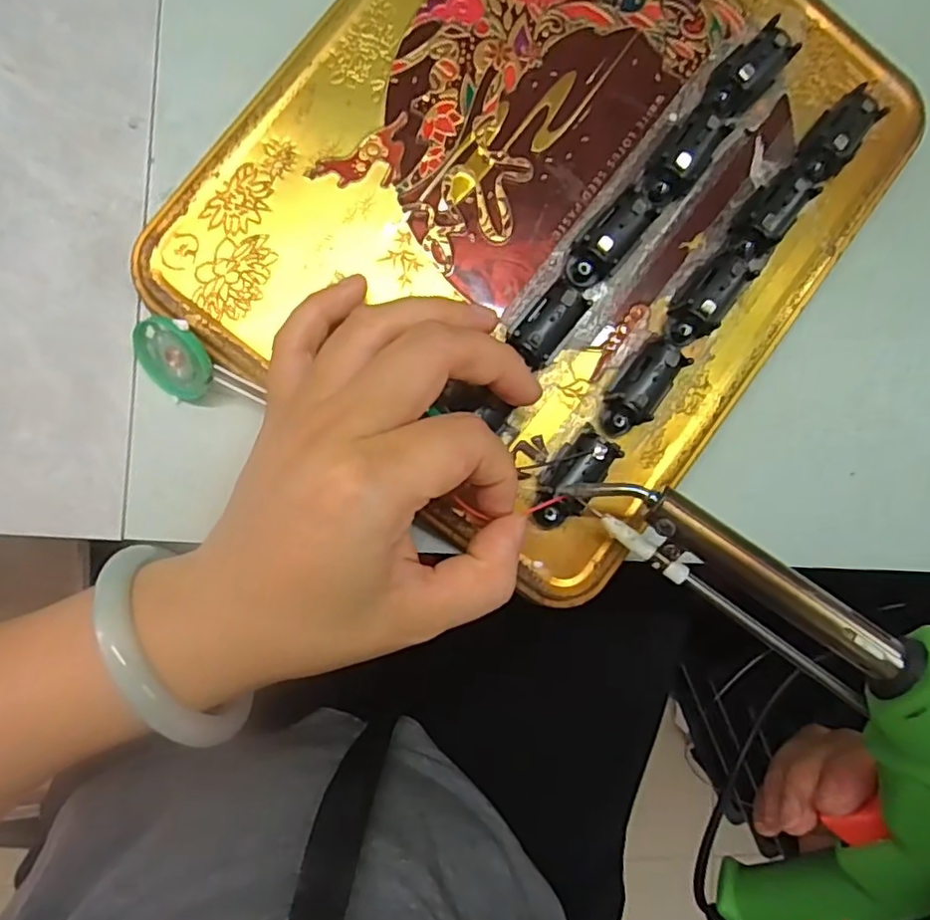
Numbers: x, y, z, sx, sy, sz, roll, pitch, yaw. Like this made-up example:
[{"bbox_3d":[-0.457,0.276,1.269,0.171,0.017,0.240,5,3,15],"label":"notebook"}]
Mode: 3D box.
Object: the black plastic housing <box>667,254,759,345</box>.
[{"bbox_3d":[0.082,-0.055,0.216,0.017,0.015,0.033,43,85,-4],"label":"black plastic housing"}]

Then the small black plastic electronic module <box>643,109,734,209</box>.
[{"bbox_3d":[0.075,-0.103,0.216,0.016,0.016,0.034,42,85,-4],"label":"small black plastic electronic module"}]

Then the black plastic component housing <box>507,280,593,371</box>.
[{"bbox_3d":[0.028,-0.045,0.209,0.015,0.014,0.029,41,85,-4],"label":"black plastic component housing"}]

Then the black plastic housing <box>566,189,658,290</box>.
[{"bbox_3d":[0.051,-0.076,0.211,0.015,0.014,0.040,44,85,-4],"label":"black plastic housing"}]

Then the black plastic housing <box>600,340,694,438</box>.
[{"bbox_3d":[0.060,-0.024,0.213,0.015,0.014,0.035,35,85,-5],"label":"black plastic housing"}]

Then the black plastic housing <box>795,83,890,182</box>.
[{"bbox_3d":[0.133,-0.114,0.224,0.017,0.014,0.035,41,85,-4],"label":"black plastic housing"}]

